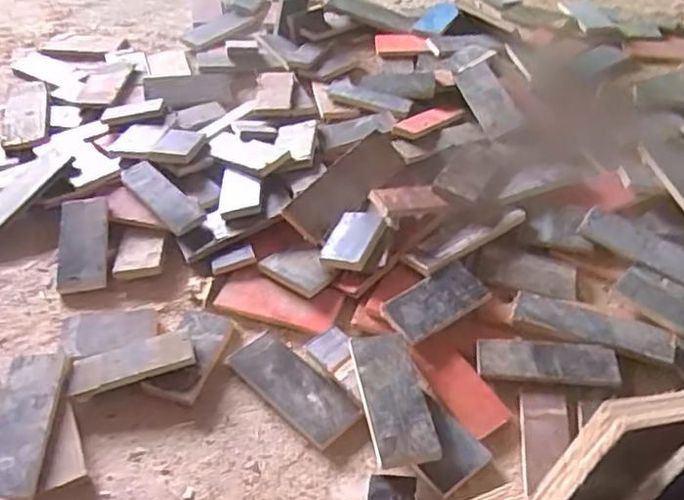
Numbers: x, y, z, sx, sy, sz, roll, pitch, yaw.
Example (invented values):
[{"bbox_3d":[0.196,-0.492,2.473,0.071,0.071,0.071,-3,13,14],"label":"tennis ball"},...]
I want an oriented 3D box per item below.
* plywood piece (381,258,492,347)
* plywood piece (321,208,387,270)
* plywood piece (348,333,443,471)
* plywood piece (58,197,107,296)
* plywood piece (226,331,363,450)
[{"bbox_3d":[0.117,0.062,0.777,0.128,0.016,0.065,-26,48,-23],"label":"plywood piece"},{"bbox_3d":[0.016,-0.018,0.833,0.063,0.019,0.092,17,56,21],"label":"plywood piece"},{"bbox_3d":[0.053,0.152,0.682,0.065,0.016,0.163,-9,42,-5],"label":"plywood piece"},{"bbox_3d":[-0.354,-0.012,0.877,0.067,0.023,0.150,-11,57,-9],"label":"plywood piece"},{"bbox_3d":[-0.057,0.152,0.721,0.063,0.012,0.164,-33,51,-28],"label":"plywood piece"}]

